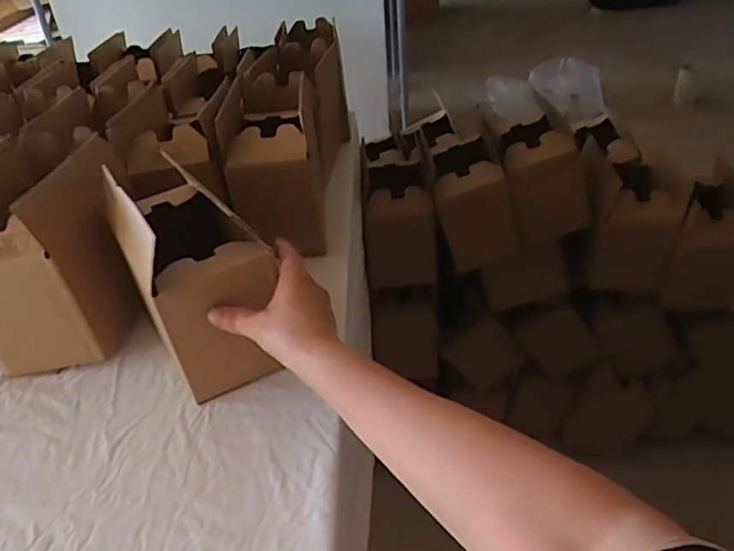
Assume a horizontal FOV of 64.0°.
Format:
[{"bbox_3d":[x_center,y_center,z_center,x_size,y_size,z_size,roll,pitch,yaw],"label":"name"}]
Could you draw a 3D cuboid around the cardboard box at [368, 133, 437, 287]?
[{"bbox_3d":[0.068,-0.113,1.175,0.134,0.204,0.188,-1,34,4],"label":"cardboard box"}]

